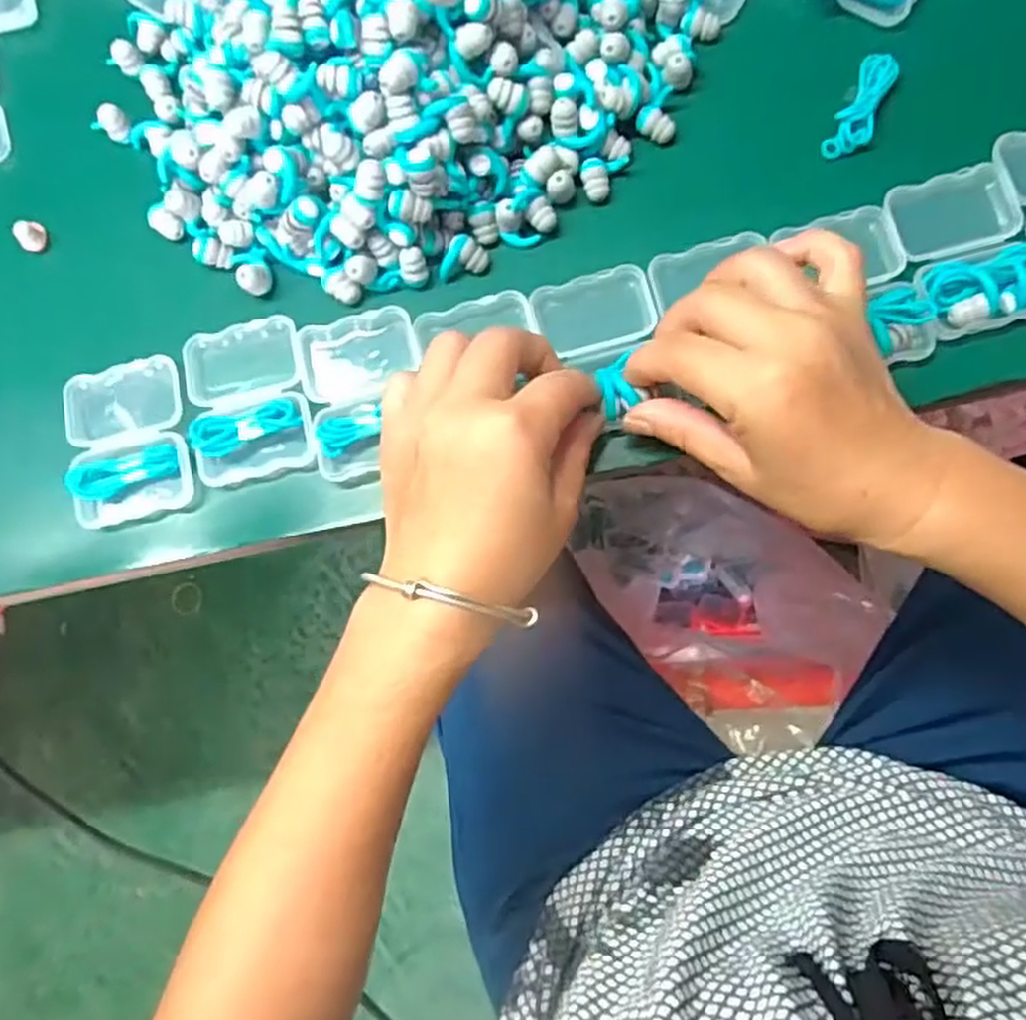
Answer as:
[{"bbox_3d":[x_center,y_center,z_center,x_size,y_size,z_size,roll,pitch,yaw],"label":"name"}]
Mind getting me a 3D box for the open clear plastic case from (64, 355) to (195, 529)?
[{"bbox_3d":[-0.182,-0.034,0.361,0.055,0.012,0.075,-16,78,2],"label":"open clear plastic case"}]

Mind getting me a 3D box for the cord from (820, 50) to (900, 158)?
[{"bbox_3d":[0.169,-0.195,0.370,0.018,0.011,0.055,24,82,9],"label":"cord"}]

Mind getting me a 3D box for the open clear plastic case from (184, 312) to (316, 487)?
[{"bbox_3d":[-0.125,-0.053,0.361,0.056,0.012,0.076,-13,78,2],"label":"open clear plastic case"}]

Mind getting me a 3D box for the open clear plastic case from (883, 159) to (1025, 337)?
[{"bbox_3d":[0.207,-0.118,0.347,0.057,0.016,0.077,-12,78,3],"label":"open clear plastic case"}]

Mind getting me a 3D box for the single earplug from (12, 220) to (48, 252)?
[{"bbox_3d":[-0.247,-0.141,0.393,0.010,0.014,0.014,35,84,11],"label":"single earplug"}]

